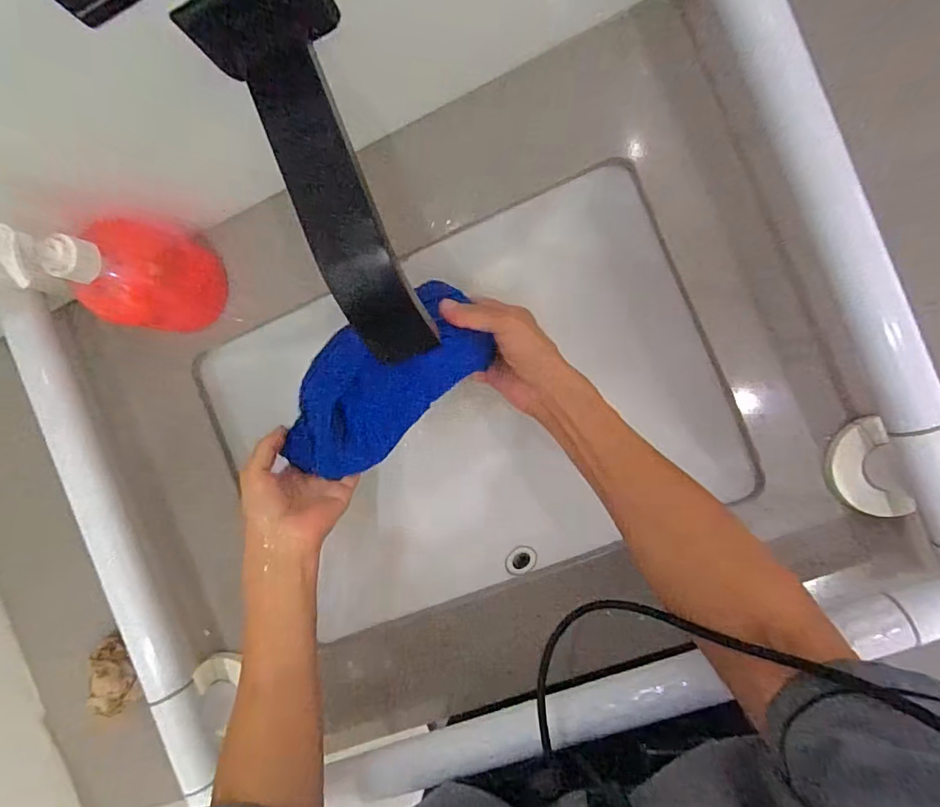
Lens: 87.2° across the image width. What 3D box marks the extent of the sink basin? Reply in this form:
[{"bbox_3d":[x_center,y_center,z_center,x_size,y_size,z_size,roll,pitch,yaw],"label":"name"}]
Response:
[{"bbox_3d":[-0.004,0.024,0.517,0.458,0.131,0.296,-20,89,9],"label":"sink basin"}]

